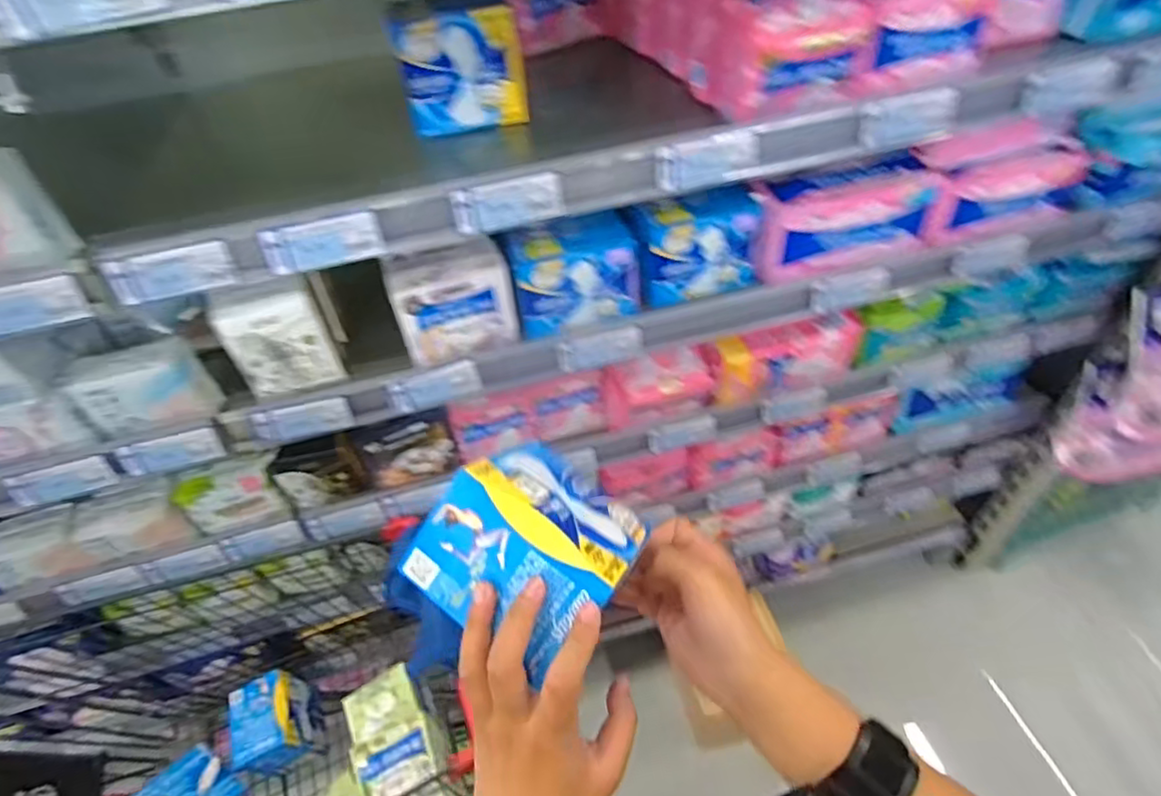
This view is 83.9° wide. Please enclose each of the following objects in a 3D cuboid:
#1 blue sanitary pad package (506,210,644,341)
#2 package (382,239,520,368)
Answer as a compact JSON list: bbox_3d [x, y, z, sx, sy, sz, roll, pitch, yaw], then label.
[{"bbox_3d":[-0.005,-0.138,0.703,0.132,0.096,0.072,-12,48,-4],"label":"blue sanitary pad package"},{"bbox_3d":[-0.137,-0.108,0.693,0.117,0.102,0.082,-18,49,-10],"label":"package"}]

